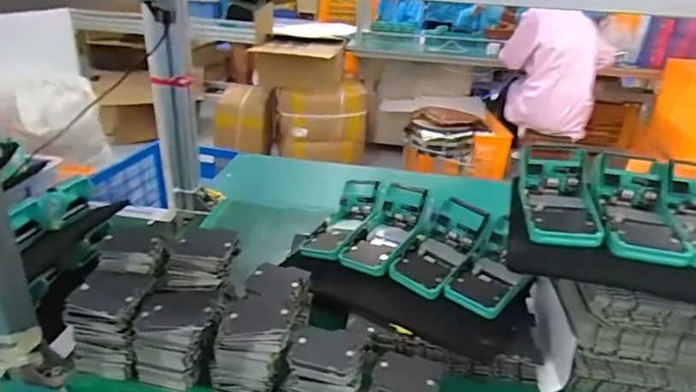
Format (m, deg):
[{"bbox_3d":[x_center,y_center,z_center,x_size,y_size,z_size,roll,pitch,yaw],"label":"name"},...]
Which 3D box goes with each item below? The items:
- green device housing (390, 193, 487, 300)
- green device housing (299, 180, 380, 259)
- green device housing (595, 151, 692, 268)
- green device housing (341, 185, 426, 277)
[{"bbox_3d":[0.134,0.079,0.712,0.080,0.050,0.167,22,51,33],"label":"green device housing"},{"bbox_3d":[-0.005,0.042,0.802,0.082,0.058,0.177,15,48,23],"label":"green device housing"},{"bbox_3d":[0.333,0.010,0.568,0.083,0.055,0.166,10,27,13],"label":"green device housing"},{"bbox_3d":[0.061,0.051,0.751,0.083,0.052,0.167,17,50,27],"label":"green device housing"}]

